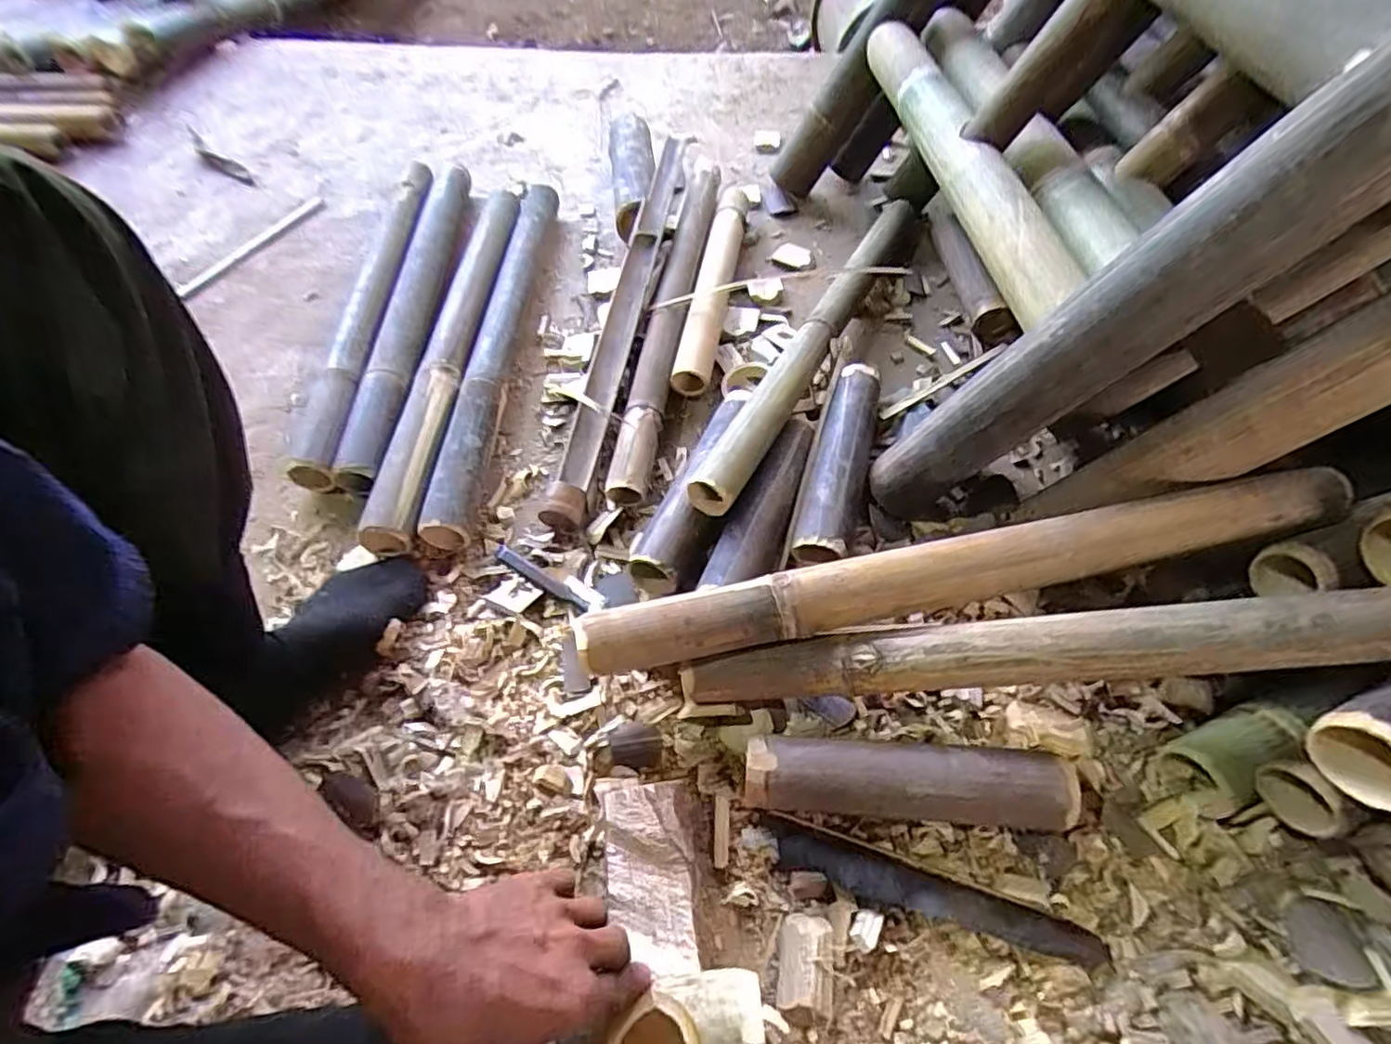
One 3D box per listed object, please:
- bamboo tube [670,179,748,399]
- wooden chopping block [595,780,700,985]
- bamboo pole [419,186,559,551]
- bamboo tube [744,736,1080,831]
[{"bbox_3d":[0.032,-0.374,0.922,0.053,0.056,0.477,7,58,6],"label":"bamboo tube"},{"bbox_3d":[-0.024,0.362,0.454,0.076,0.052,0.338,-8,58,-3],"label":"wooden chopping block"},{"bbox_3d":[-0.263,-0.258,0.859,0.064,0.051,0.650,1,58,3],"label":"bamboo pole"},{"bbox_3d":[0.172,0.217,0.523,0.255,0.069,0.055,3,58,4],"label":"bamboo tube"}]

